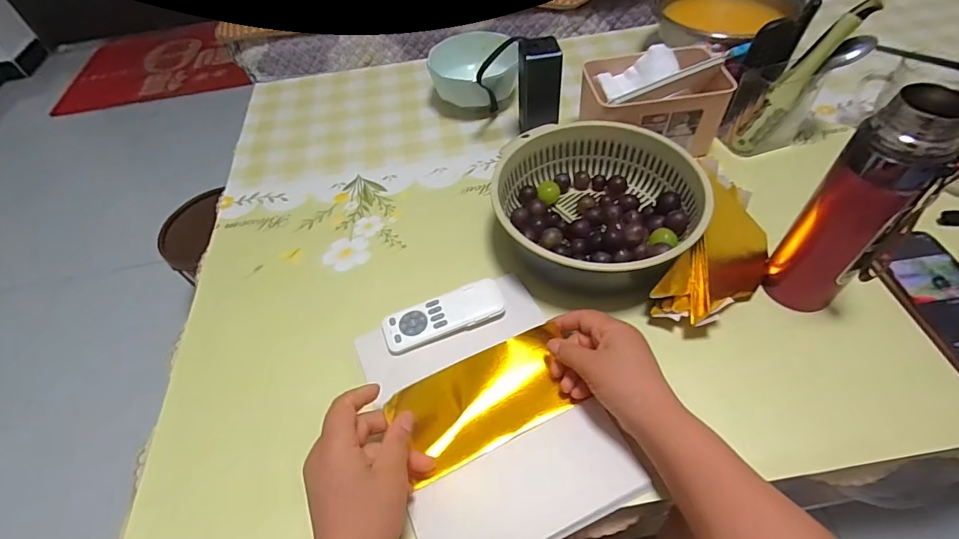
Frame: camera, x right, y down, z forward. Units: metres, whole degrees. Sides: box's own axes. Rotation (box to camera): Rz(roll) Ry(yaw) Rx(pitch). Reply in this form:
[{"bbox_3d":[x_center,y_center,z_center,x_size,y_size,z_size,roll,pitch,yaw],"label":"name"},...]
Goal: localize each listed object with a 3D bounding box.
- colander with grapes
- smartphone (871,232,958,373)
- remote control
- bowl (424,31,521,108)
[{"bbox_3d":[0.132,-0.072,0.525,0.222,0.076,0.211,-3,50,4],"label":"colander with grapes"},{"bbox_3d":[0.457,0.030,0.450,0.080,0.013,0.159,-10,50,-2],"label":"smartphone"},{"bbox_3d":[-0.037,0.049,0.484,0.126,0.015,0.044,-19,51,-10],"label":"remote control"},{"bbox_3d":[-0.003,-0.310,0.731,0.133,0.081,0.139,-3,52,3],"label":"bowl"}]

